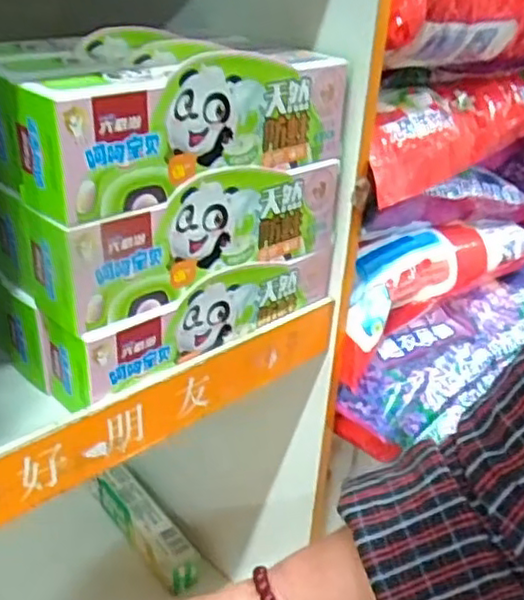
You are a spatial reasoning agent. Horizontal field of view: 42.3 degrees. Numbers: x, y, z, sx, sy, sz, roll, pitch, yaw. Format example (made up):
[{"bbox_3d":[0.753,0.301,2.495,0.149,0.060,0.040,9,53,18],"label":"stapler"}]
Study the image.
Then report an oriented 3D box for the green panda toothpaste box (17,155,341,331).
[{"bbox_3d":[-0.032,-0.038,0.326,0.154,0.053,0.045,-18,35,-37],"label":"green panda toothpaste box"}]

